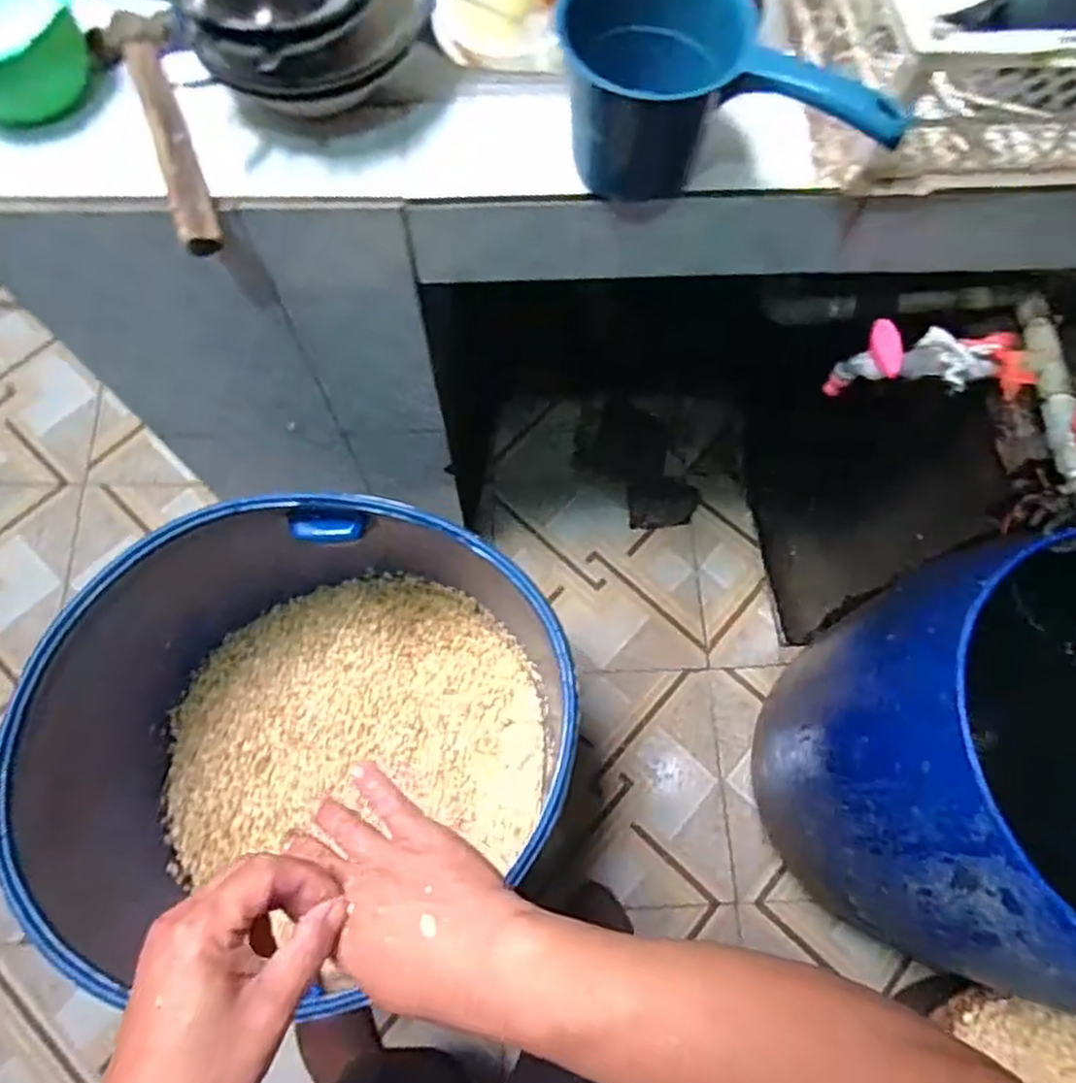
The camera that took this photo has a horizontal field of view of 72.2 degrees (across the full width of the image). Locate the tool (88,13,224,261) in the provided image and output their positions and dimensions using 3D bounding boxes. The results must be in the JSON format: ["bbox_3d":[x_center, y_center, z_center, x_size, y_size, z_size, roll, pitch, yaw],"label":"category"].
[{"bbox_3d":[-0.312,-0.344,0.617,0.067,0.031,0.249,-21,73,-6],"label":"tool"}]

